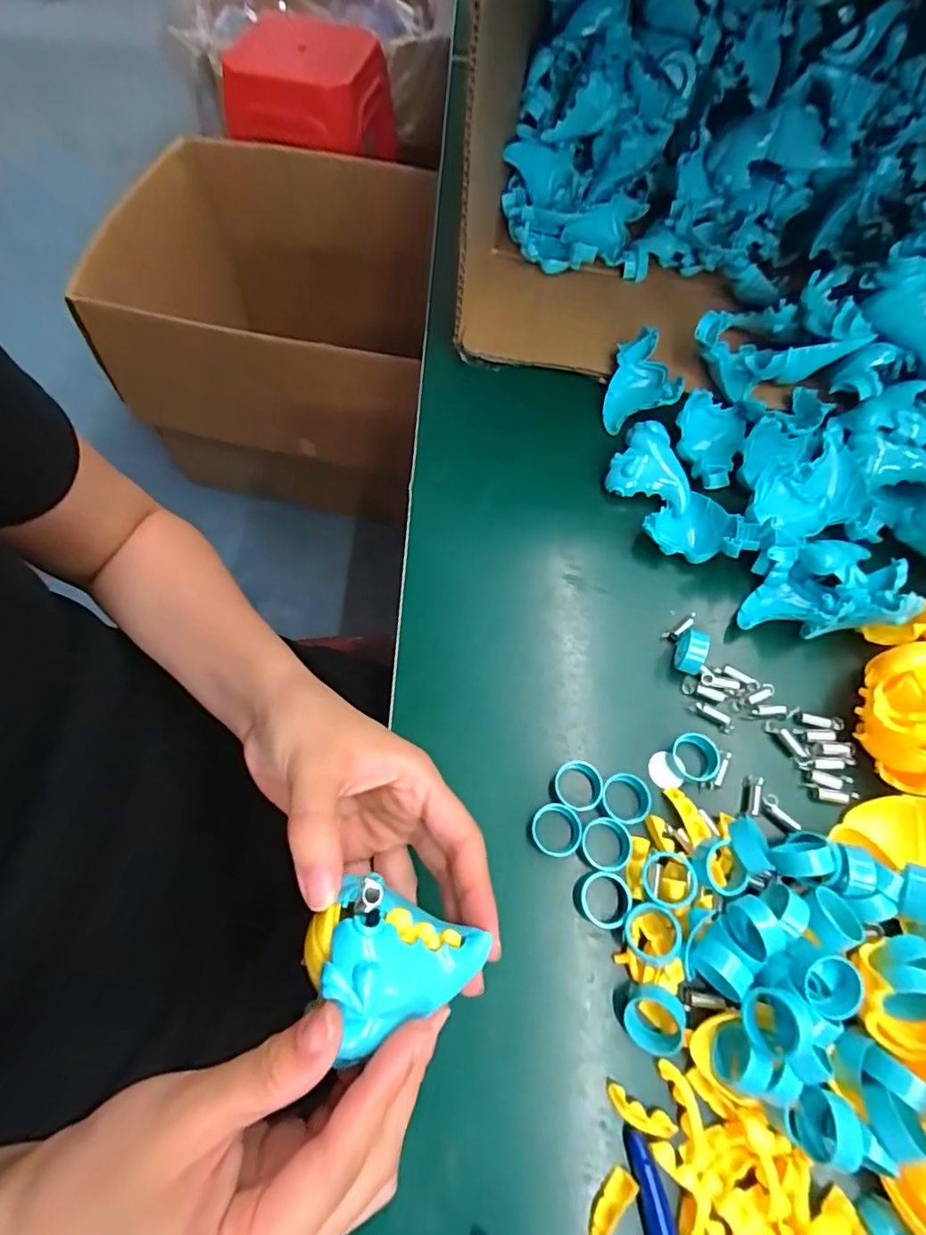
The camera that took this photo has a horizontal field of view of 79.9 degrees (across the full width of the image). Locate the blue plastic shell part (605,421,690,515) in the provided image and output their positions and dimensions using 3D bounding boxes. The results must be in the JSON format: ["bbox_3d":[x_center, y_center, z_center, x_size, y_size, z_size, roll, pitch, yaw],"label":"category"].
[{"bbox_3d":[0.132,-0.105,0.377,0.055,0.021,0.053,22,66,8],"label":"blue plastic shell part"}]

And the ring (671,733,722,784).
[{"bbox_3d":[0.129,0.078,0.309,0.024,0.013,0.025,1,65,-2],"label":"ring"}]

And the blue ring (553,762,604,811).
[{"bbox_3d":[0.062,0.092,0.302,0.025,0.016,0.026,1,65,-2],"label":"blue ring"}]

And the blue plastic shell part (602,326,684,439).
[{"bbox_3d":[0.132,-0.171,0.400,0.048,0.034,0.063,13,65,3],"label":"blue plastic shell part"}]

